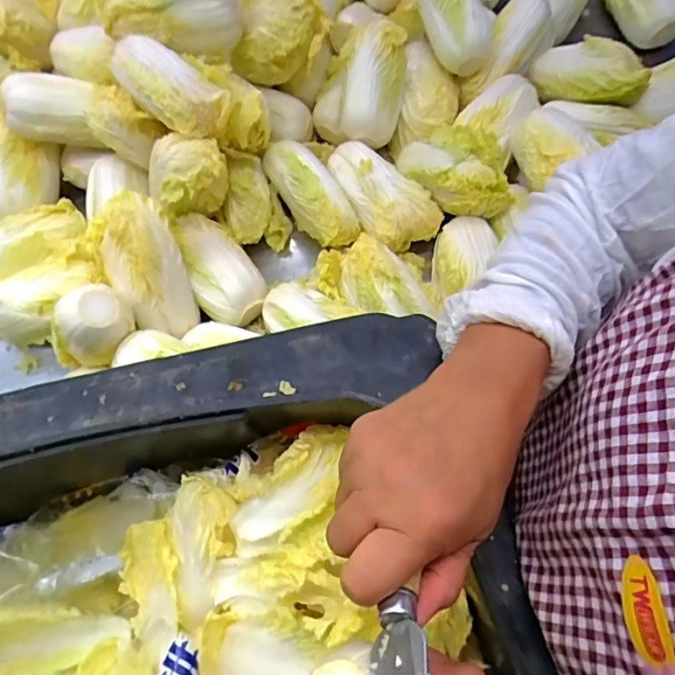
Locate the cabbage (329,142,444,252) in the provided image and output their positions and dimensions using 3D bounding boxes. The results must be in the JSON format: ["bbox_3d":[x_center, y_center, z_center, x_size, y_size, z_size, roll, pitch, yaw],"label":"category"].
[{"bbox_3d":[0.048,-0.161,0.575,0.078,0.055,0.144,-43,71,-13],"label":"cabbage"}]

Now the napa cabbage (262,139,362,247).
[{"bbox_3d":[-0.029,-0.163,0.576,0.061,0.047,0.139,-38,87,-12],"label":"napa cabbage"}]

